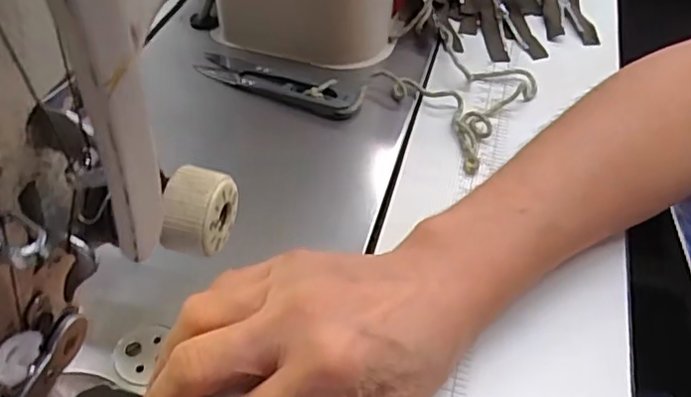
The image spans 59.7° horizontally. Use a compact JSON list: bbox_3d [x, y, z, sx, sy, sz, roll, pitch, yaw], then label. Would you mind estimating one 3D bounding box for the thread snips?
[{"bbox_3d":[-0.042,-0.070,0.361,0.101,0.011,0.026,18,49,11],"label":"thread snips"}]

